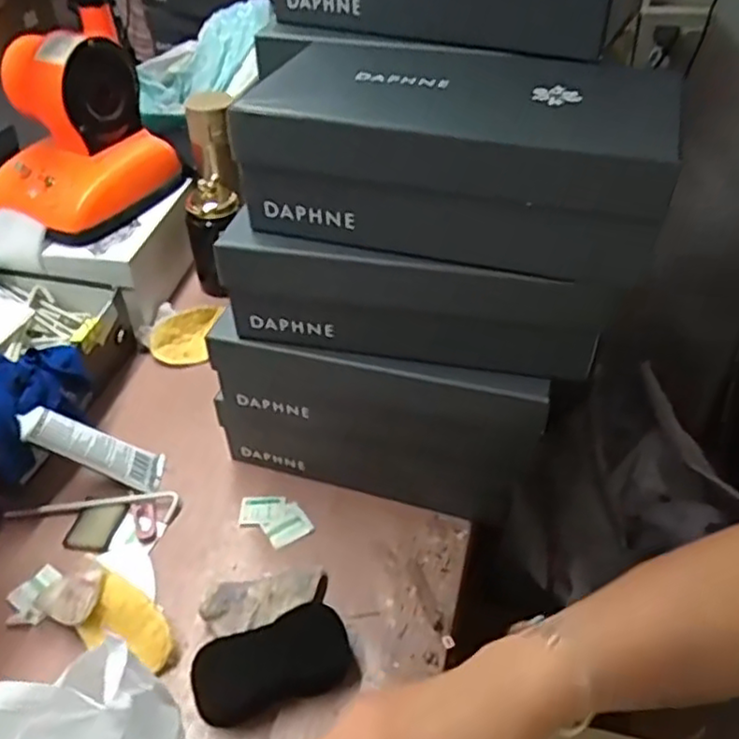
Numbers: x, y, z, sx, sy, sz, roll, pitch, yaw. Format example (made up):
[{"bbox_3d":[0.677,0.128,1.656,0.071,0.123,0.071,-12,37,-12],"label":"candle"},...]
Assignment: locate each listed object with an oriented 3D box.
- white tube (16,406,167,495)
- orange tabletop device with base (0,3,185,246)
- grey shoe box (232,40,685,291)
[{"bbox_3d":[-0.278,0.081,0.703,0.146,0.021,0.046,31,33,-28],"label":"white tube"},{"bbox_3d":[-0.376,-0.298,0.891,0.228,0.225,0.161,-33,51,-30],"label":"orange tabletop device with base"},{"bbox_3d":[0.061,-0.186,0.554,0.315,0.096,0.230,10,44,12],"label":"grey shoe box"}]

